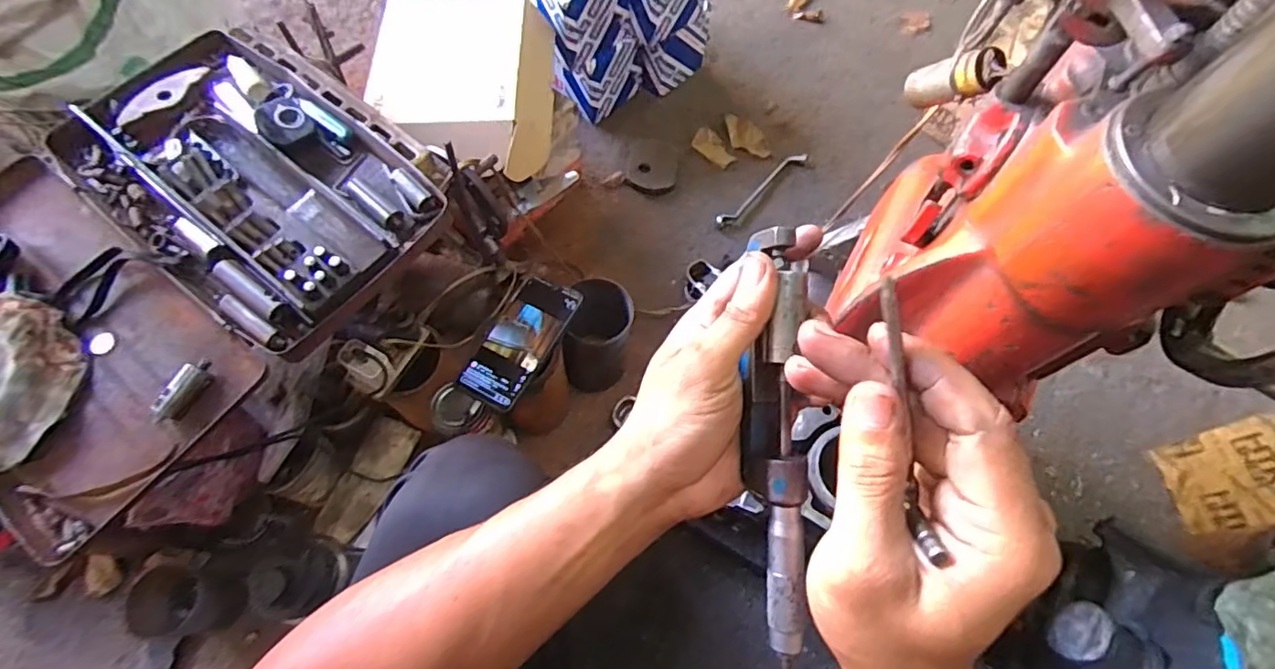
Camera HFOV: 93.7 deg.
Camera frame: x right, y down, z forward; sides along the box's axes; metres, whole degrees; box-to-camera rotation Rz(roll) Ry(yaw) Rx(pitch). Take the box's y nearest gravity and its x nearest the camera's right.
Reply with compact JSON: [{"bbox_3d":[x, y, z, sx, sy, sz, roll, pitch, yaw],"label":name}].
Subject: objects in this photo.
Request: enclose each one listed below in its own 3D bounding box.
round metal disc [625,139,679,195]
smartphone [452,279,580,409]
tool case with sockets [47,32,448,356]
[{"bbox_3d":[0.027,-0.300,1.052,0.087,0.007,0.104,11,65,3],"label":"round metal disc"},{"bbox_3d":[-0.137,0.005,0.700,0.078,0.015,0.165,27,67,10],"label":"smartphone"},{"bbox_3d":[-0.377,-0.154,0.576,0.372,0.046,0.224,34,69,13],"label":"tool case with sockets"}]

